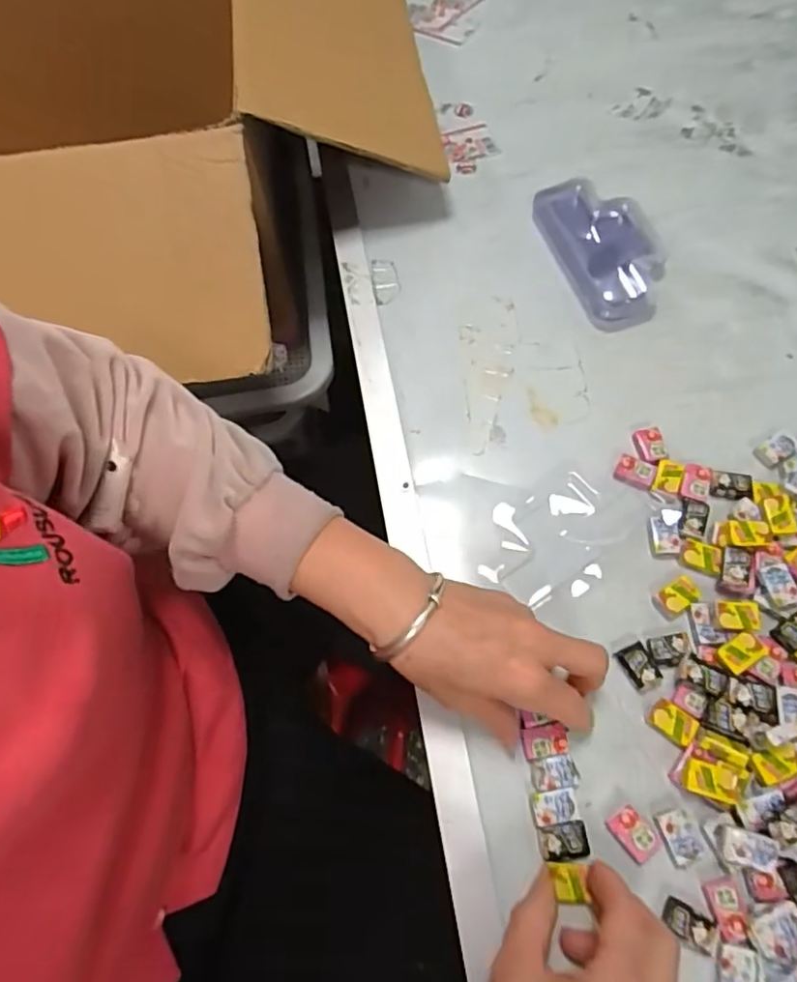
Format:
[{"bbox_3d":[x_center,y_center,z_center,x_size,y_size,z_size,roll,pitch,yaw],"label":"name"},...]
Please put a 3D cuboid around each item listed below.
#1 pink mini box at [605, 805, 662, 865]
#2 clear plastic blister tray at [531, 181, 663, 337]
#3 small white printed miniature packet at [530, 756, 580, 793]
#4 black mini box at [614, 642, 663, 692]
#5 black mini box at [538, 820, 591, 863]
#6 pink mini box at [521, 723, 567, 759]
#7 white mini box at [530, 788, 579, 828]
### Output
[{"bbox_3d":[0.131,0.191,0.339,0.018,0.007,0.028,-34,69,-11],"label":"pink mini box"},{"bbox_3d":[0.170,-0.199,0.497,0.077,0.019,0.146,-16,66,-4],"label":"clear plastic blister tray"},{"bbox_3d":[0.090,0.164,0.353,0.025,0.008,0.017,-11,66,-1],"label":"small white printed miniature packet"},{"bbox_3d":[0.147,0.108,0.373,0.018,0.007,0.026,-25,67,-7],"label":"black mini box"},{"bbox_3d":[0.092,0.196,0.338,0.026,0.005,0.018,-11,66,-1],"label":"black mini box"},{"bbox_3d":[0.086,0.148,0.360,0.025,0.008,0.017,-11,66,-1],"label":"pink mini box"},{"bbox_3d":[0.088,0.180,0.346,0.026,0.007,0.017,-10,66,-1],"label":"white mini box"}]

